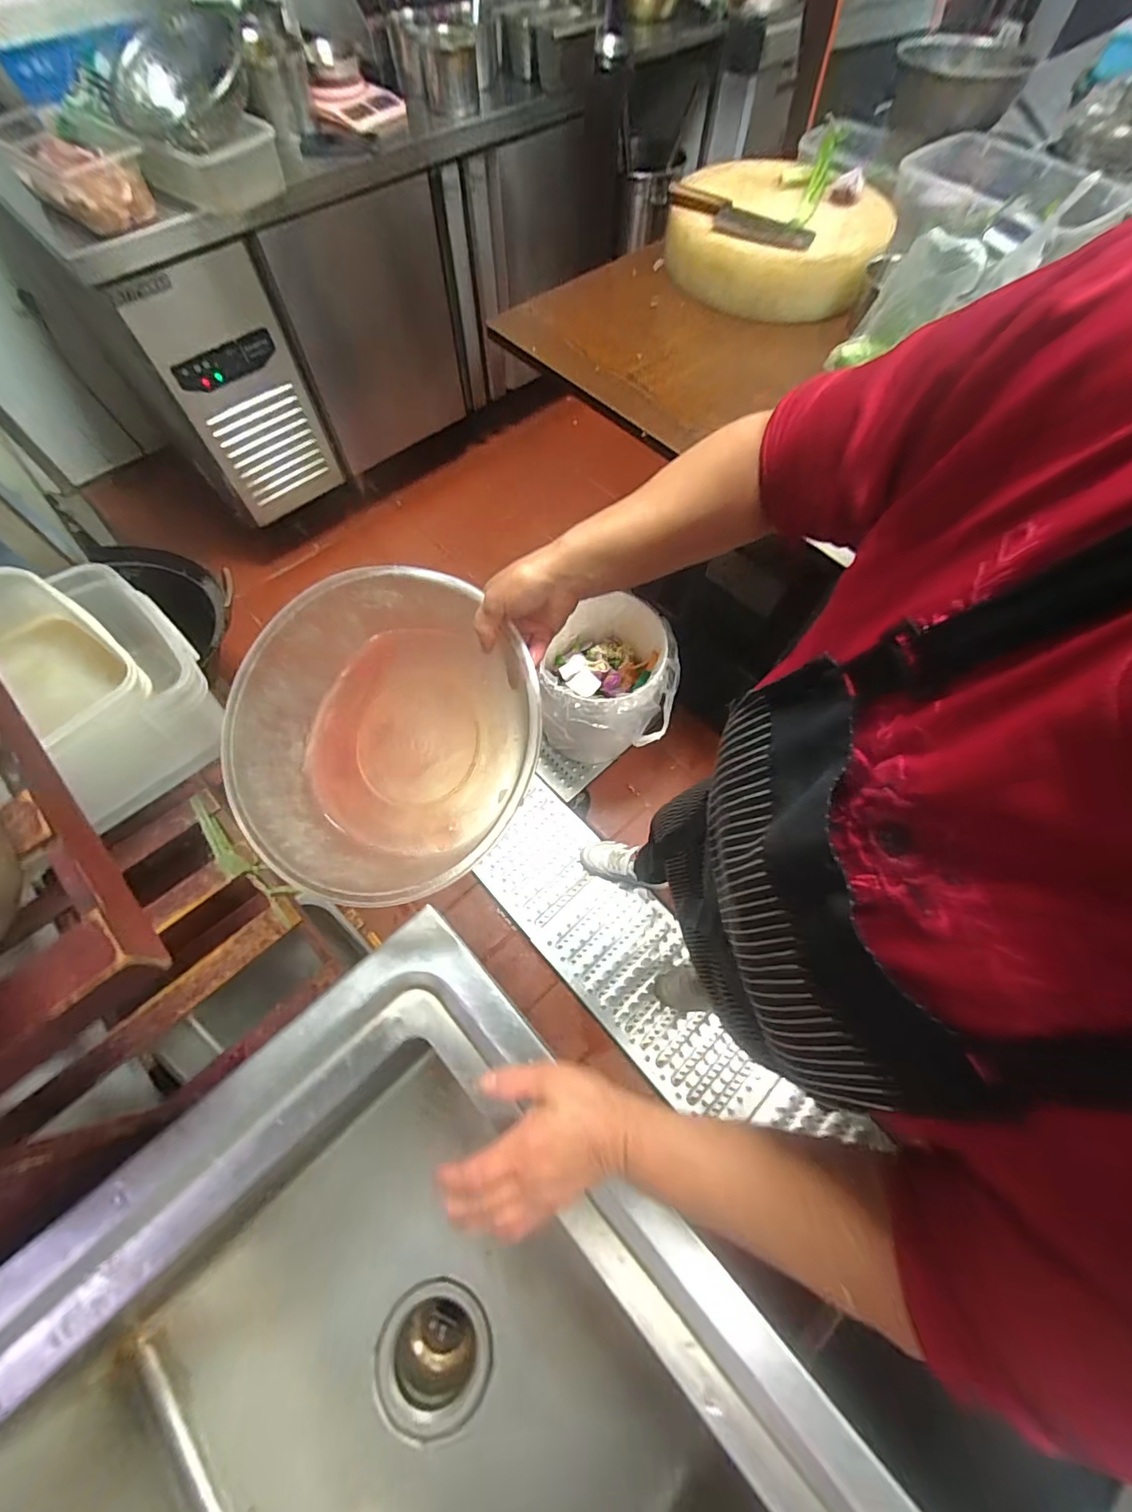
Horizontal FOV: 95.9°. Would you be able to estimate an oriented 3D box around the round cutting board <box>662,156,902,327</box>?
[{"bbox_3d":[0.401,-0.992,0.973,0.415,0.105,0.365,4,64,2],"label":"round cutting board"}]

